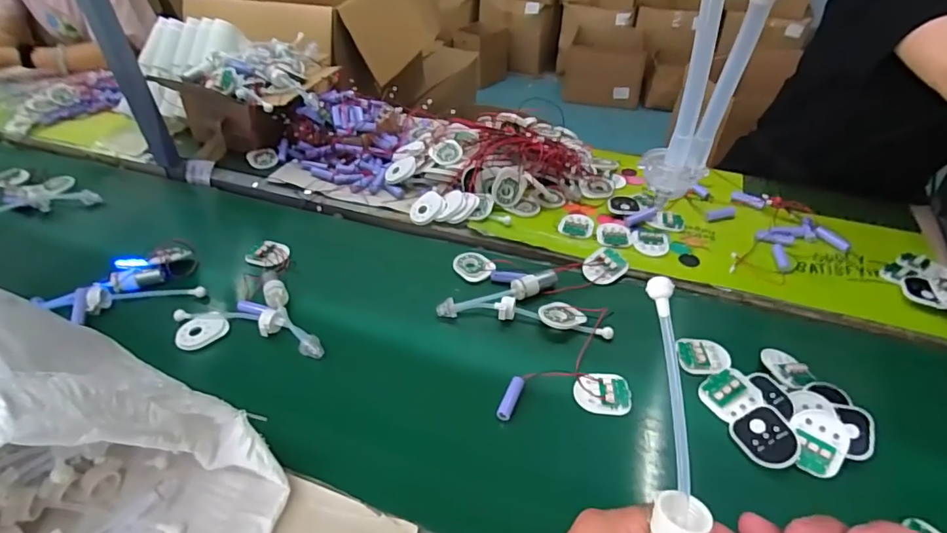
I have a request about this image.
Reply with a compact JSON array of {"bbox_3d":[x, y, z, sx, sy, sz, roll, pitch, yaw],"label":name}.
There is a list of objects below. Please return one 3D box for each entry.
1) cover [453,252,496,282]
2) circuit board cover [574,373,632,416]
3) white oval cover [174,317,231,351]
[{"bbox_3d":[-0.001,0.000,0.704,0.046,0.005,0.061,-32,49,-31],"label":"cover"},{"bbox_3d":[0.136,0.133,0.536,0.057,0.006,0.043,1,55,15],"label":"circuit board cover"},{"bbox_3d":[-0.328,0.077,0.612,0.059,0.005,0.045,-32,49,-31],"label":"white oval cover"}]

